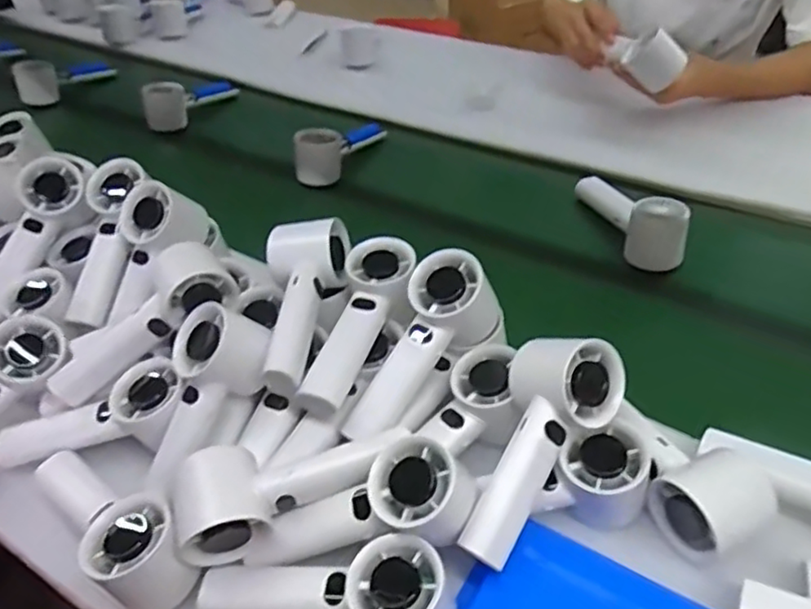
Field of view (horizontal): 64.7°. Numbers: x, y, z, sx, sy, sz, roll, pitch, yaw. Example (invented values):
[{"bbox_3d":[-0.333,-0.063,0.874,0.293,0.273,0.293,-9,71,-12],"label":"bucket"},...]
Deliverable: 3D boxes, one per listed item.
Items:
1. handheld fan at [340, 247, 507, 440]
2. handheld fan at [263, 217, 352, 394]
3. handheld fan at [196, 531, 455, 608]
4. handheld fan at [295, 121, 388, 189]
[{"bbox_3d":[0.011,0.038,0.482,0.062,0.065,0.155,31,78,31],"label":"handheld fan"},{"bbox_3d":[-0.087,-0.001,0.502,0.062,0.050,0.155,3,57,7],"label":"handheld fan"},{"bbox_3d":[-0.050,0.169,0.389,0.155,0.051,0.058,8,44,11],"label":"handheld fan"},{"bbox_3d":[-0.088,-0.206,0.832,0.059,0.065,0.151,21,48,24],"label":"handheld fan"}]

